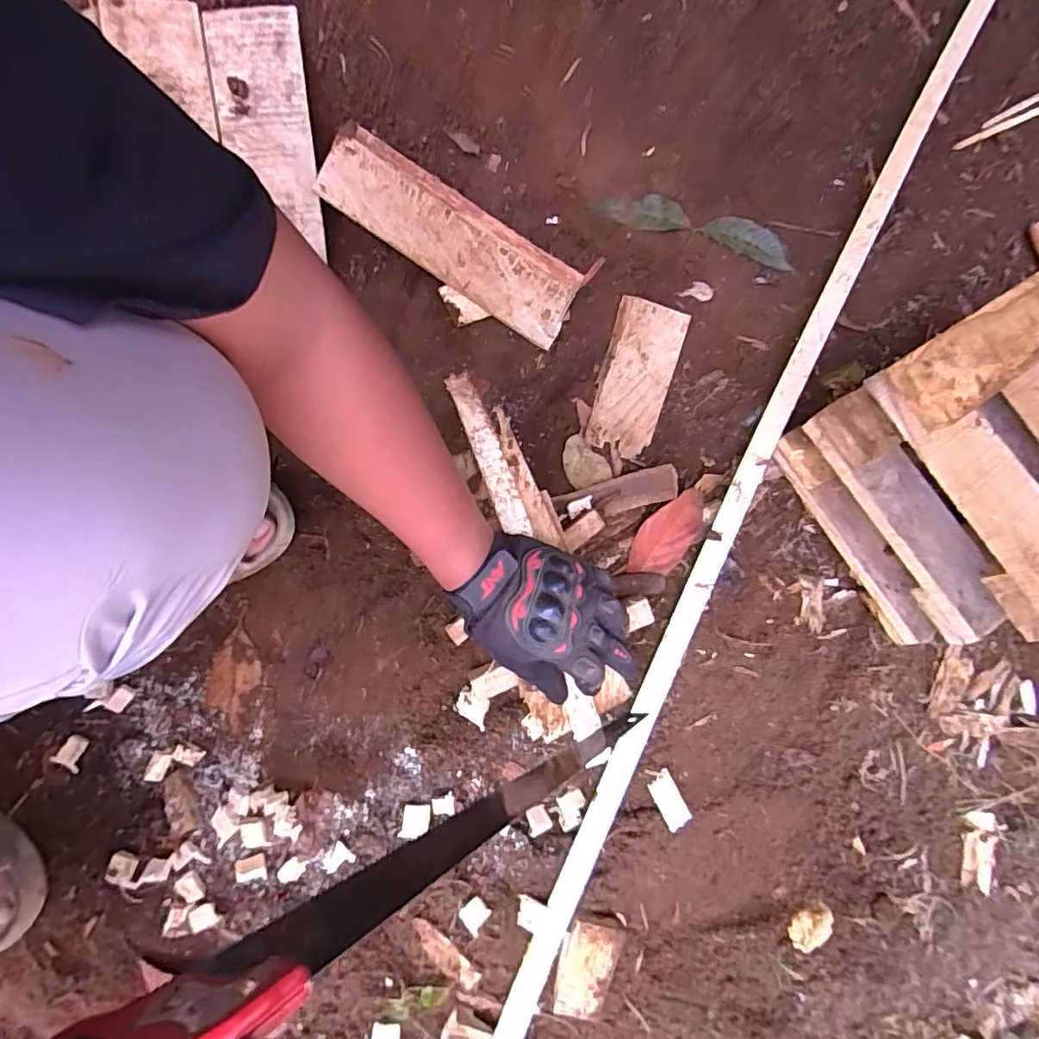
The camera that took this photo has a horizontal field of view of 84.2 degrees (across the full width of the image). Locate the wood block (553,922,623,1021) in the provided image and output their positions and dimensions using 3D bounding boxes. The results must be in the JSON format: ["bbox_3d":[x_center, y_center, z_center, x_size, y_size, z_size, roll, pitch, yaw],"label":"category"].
[{"bbox_3d":[0.064,0.439,0.557,0.053,0.007,0.084,15,78,5],"label":"wood block"}]

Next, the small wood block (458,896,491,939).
[{"bbox_3d":[-0.044,0.385,0.558,0.026,0.008,0.028,38,81,9],"label":"small wood block"}]

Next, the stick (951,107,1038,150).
[{"bbox_3d":[0.599,-0.477,0.683,0.199,0.007,0.010,-24,78,-4],"label":"stick"}]

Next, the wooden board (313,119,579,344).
[{"bbox_3d":[-0.071,-0.292,0.597,0.280,0.015,0.083,31,98,-6],"label":"wooden board"}]

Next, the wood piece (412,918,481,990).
[{"bbox_3d":[-0.071,0.423,0.559,0.020,0.005,0.091,-40,94,-16],"label":"wood piece"}]

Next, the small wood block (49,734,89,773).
[{"bbox_3d":[-0.442,0.231,0.567,0.027,0.014,0.031,31,80,8],"label":"small wood block"}]

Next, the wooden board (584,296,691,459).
[{"bbox_3d":[0.127,-0.155,0.620,0.074,0.012,0.170,16,78,5],"label":"wooden board"}]

